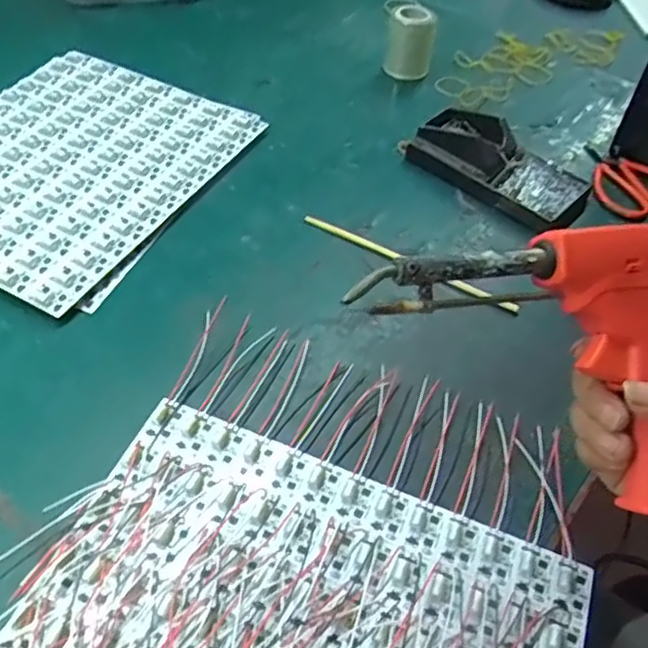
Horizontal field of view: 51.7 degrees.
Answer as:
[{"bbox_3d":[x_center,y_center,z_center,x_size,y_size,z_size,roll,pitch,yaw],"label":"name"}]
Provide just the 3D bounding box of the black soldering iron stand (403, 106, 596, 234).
[{"bbox_3d":[0.163,-0.150,0.617,0.167,0.037,0.089,37,56,23],"label":"black soldering iron stand"}]

